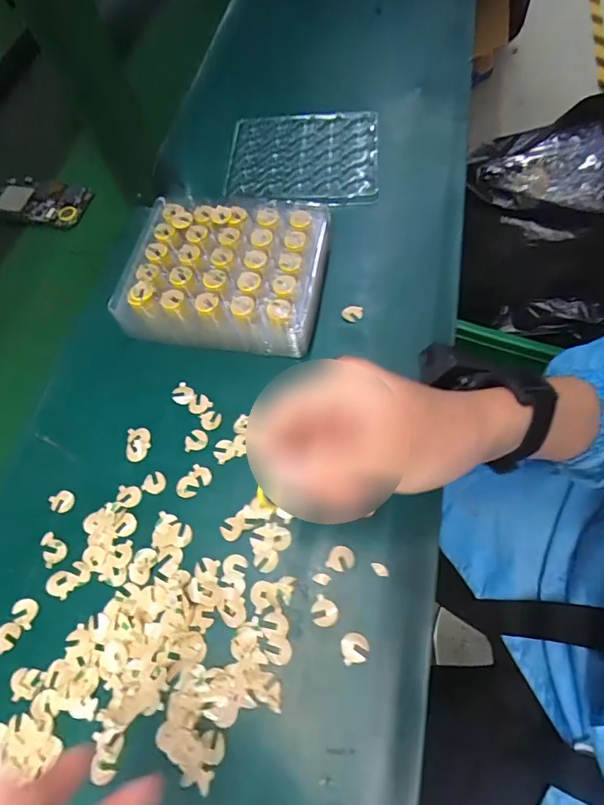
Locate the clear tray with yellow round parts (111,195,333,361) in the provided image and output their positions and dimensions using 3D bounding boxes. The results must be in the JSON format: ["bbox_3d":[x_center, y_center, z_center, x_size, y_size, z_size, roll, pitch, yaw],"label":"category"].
[{"bbox_3d":[-0.071,-0.124,0.425,0.182,0.058,0.150,4,66,10],"label":"clear tray with yellow round parts"}]

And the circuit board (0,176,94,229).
[{"bbox_3d":[-0.297,-0.228,0.504,0.105,0.017,0.056,10,79,4],"label":"circuit board"}]

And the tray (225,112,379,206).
[{"bbox_3d":[0.001,-0.280,0.512,0.168,0.021,0.136,-2,65,8],"label":"tray"}]

